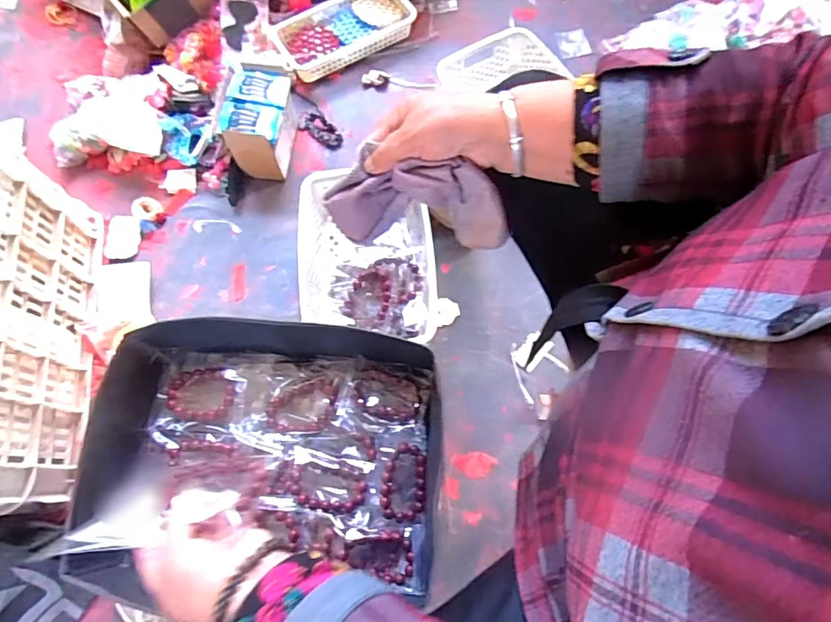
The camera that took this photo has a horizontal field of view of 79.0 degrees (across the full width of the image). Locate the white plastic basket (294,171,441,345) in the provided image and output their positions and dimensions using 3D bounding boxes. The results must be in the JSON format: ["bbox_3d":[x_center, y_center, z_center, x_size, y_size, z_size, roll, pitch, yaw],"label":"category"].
[{"bbox_3d":[-0.078,-0.087,0.807,0.216,0.088,0.258,-1,70,-1],"label":"white plastic basket"}]

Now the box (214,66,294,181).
[{"bbox_3d":[-0.267,-0.328,0.876,0.108,0.114,0.149,2,70,0],"label":"box"}]

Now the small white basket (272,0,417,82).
[{"bbox_3d":[-0.137,-0.557,1.001,0.278,0.043,0.148,-27,73,-9],"label":"small white basket"}]

